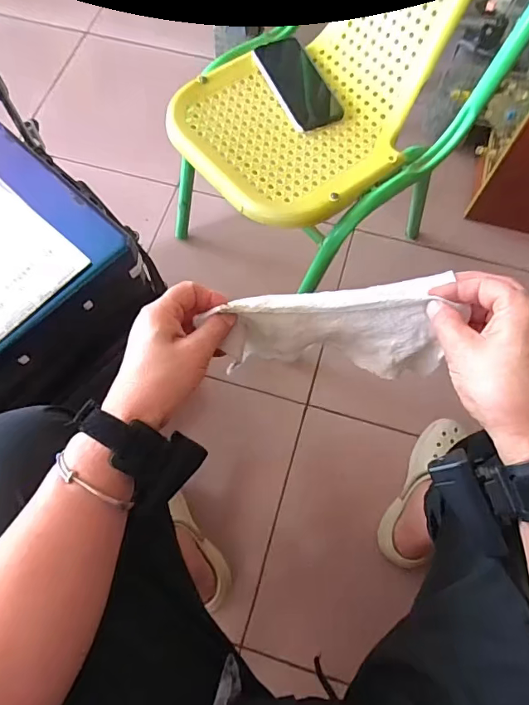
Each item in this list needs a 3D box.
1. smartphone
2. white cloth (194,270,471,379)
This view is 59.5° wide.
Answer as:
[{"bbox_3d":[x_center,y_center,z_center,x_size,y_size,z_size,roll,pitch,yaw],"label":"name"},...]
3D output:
[{"bbox_3d":[0.049,-0.400,0.687,0.075,0.013,0.167,-24,73,-8],"label":"smartphone"},{"bbox_3d":[0.060,-0.021,0.408,0.180,0.075,0.036,-1,35,9],"label":"white cloth"}]

